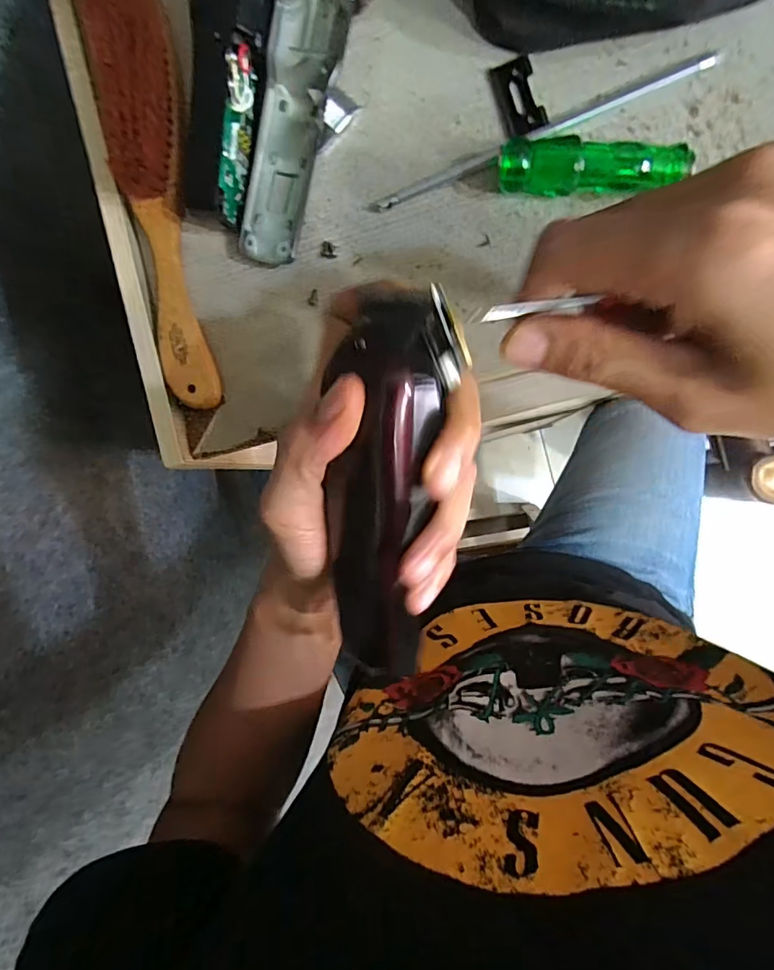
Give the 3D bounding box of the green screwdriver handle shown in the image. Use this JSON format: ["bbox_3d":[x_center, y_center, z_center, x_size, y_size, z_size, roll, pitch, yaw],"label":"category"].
[{"bbox_3d":[0.105,-0.161,0.257,0.091,0.024,0.024,3,92,7],"label":"green screwdriver handle"}]

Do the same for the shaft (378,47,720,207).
[{"bbox_3d":[0.082,-0.190,0.270,0.184,0.006,0.009,-20,89,7],"label":"shaft"}]

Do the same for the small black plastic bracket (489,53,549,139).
[{"bbox_3d":[0.072,-0.212,0.272,0.022,0.004,0.039,-17,89,7],"label":"small black plastic bracket"}]

